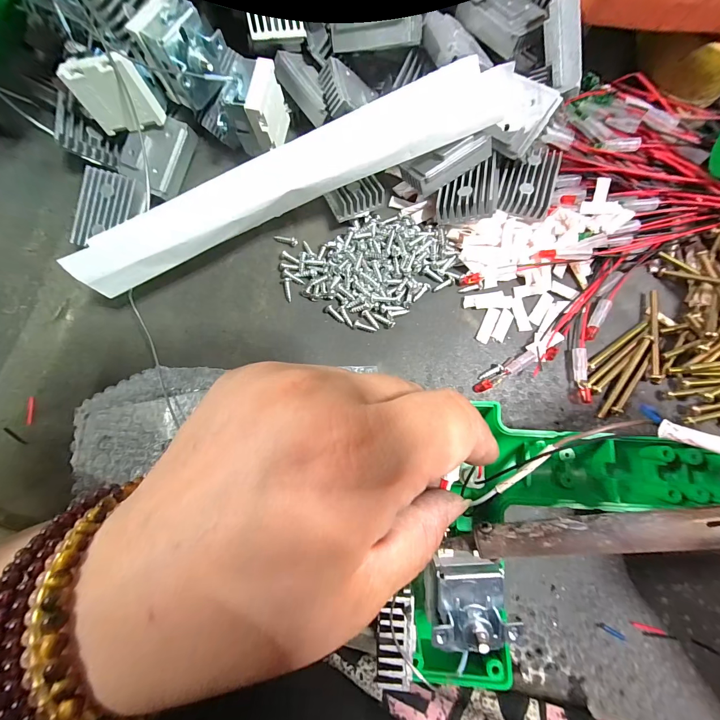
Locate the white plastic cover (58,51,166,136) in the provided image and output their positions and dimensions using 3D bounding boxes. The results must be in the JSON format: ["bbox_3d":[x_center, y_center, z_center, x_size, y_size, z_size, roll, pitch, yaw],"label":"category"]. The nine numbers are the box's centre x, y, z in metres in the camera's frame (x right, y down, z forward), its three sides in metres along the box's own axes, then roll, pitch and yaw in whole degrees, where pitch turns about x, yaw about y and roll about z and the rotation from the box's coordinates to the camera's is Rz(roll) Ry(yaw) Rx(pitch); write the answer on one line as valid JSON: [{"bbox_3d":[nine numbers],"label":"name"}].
[{"bbox_3d":[-0.132,-0.143,0.171,0.036,0.034,0.020,2,80,-1],"label":"white plastic cover"}]

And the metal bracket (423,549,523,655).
[{"bbox_3d":[0.043,0.096,0.125,0.035,0.012,0.031,0,80,-1],"label":"metal bracket"}]

